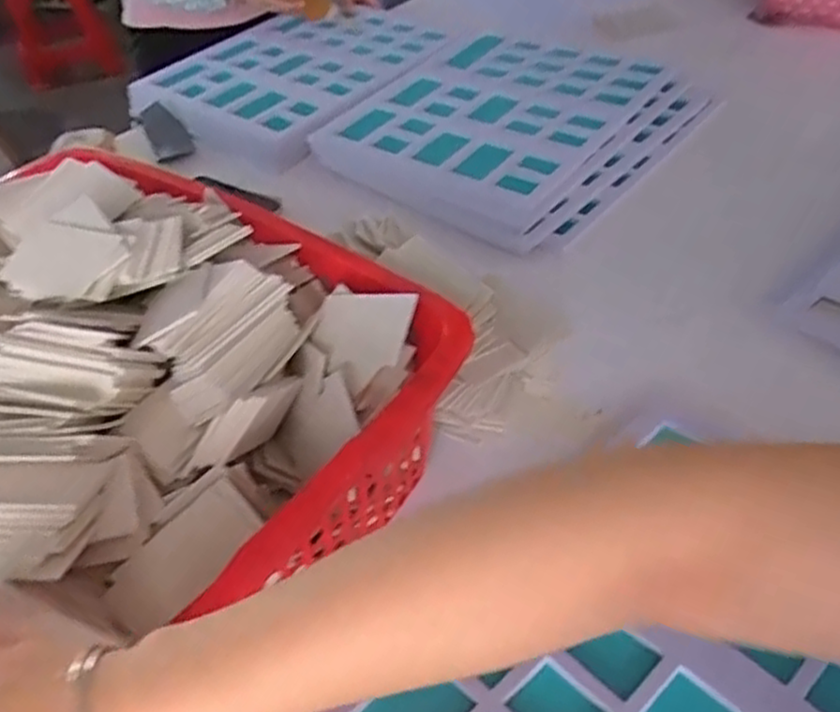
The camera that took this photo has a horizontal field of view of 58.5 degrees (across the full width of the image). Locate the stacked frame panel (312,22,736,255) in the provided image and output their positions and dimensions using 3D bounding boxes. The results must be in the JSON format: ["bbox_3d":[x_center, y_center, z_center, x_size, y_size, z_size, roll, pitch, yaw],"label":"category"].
[{"bbox_3d":[0.121,-0.331,1.044,0.431,0.061,0.449,26,53,30],"label":"stacked frame panel"}]

